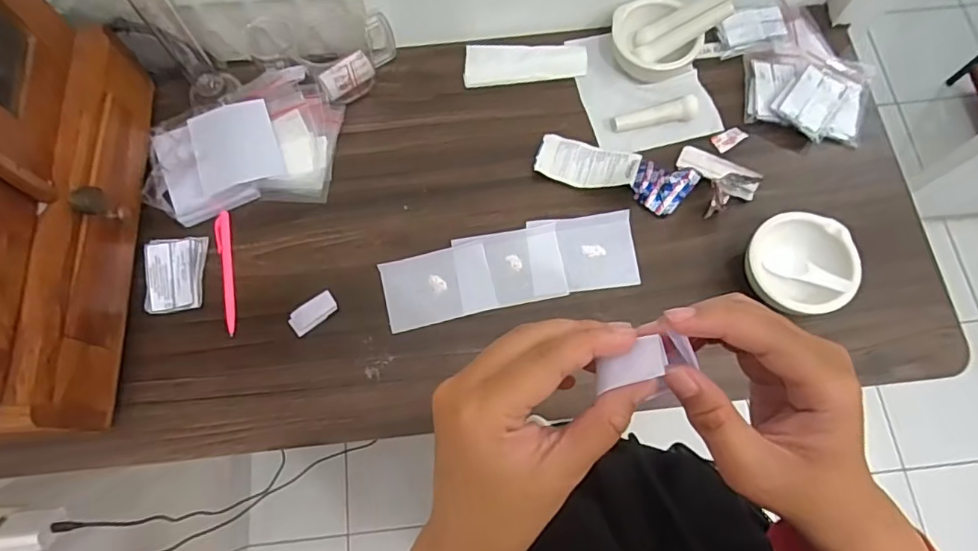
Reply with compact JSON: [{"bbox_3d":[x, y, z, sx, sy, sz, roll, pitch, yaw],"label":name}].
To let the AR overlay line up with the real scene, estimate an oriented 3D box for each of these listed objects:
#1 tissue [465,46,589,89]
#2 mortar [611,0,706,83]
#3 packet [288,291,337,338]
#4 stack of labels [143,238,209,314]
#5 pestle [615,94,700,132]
[{"bbox_3d":[0.042,-0.246,0.632,0.139,0.009,0.052,1,76,5],"label":"tissue"},{"bbox_3d":[0.186,-0.267,0.617,0.090,0.044,0.078,-7,72,-2],"label":"mortar"},{"bbox_3d":[-0.177,0.038,0.545,0.049,0.010,0.024,-34,75,-10],"label":"packet"},{"bbox_3d":[-0.321,-0.001,0.555,0.056,0.012,0.078,-9,72,-3],"label":"stack of labels"},{"bbox_3d":[0.187,-0.177,0.600,0.090,0.019,0.024,-14,72,-4],"label":"pestle"}]

